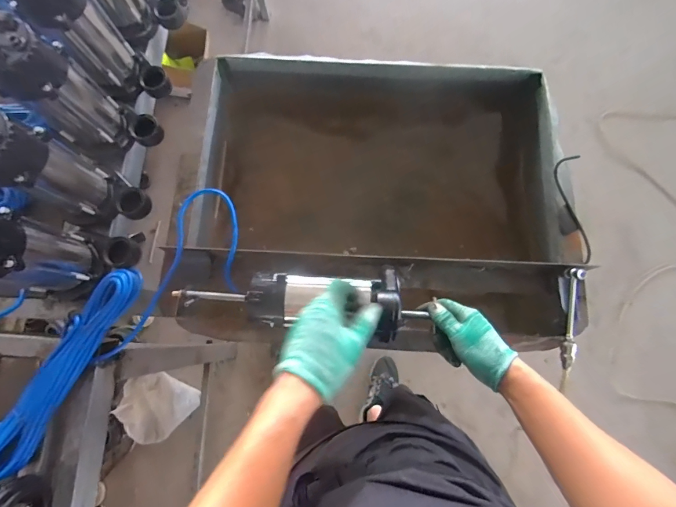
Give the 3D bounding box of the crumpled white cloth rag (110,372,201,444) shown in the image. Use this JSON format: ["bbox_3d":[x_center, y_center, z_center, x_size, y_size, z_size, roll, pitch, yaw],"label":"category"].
[{"bbox_3d":[-0.658,0.555,1.205,0.200,0.169,0.215,40,81,9],"label":"crumpled white cloth rag"}]

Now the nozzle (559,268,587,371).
[{"bbox_3d":[0.404,0.112,0.579,0.024,0.024,0.172,3,93,2],"label":"nozzle"}]

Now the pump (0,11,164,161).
[{"bbox_3d":[-0.423,-0.250,0.557,0.128,0.226,0.118,29,80,7],"label":"pump"}]

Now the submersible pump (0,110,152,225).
[{"bbox_3d":[-0.429,-0.117,0.520,0.132,0.207,0.113,22,79,6],"label":"submersible pump"}]

